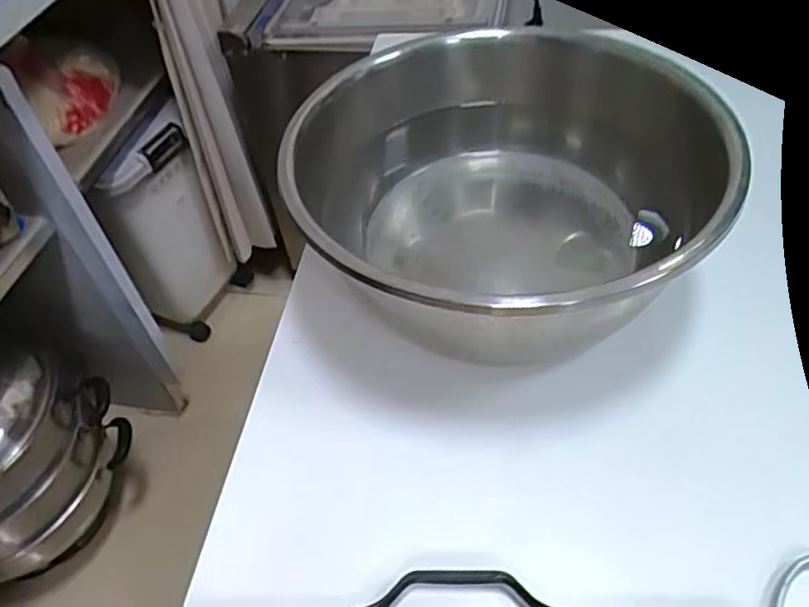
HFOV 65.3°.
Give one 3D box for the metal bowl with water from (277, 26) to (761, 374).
[{"bbox_3d":[0.068,-0.072,0.453,0.283,0.125,0.284,-3,49,3],"label":"metal bowl with water"}]

